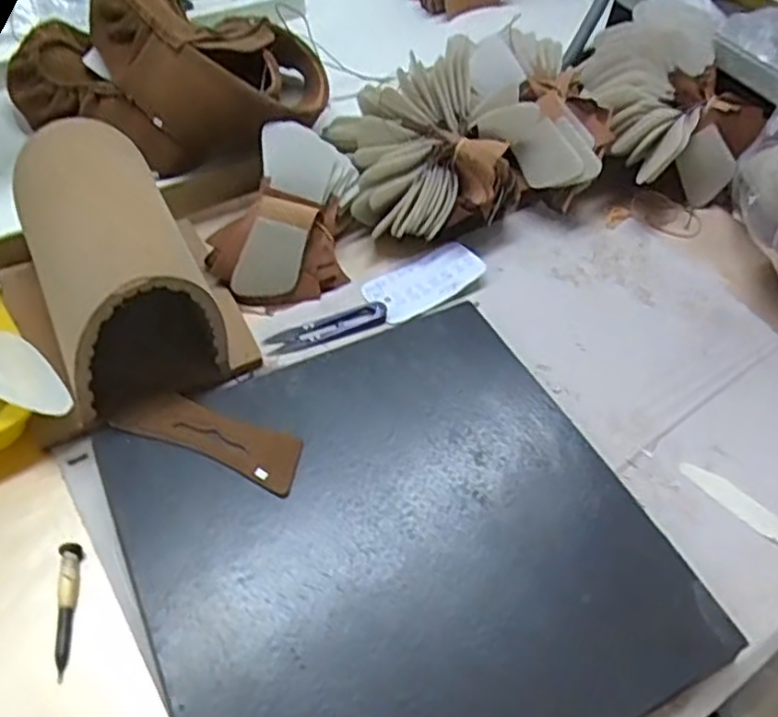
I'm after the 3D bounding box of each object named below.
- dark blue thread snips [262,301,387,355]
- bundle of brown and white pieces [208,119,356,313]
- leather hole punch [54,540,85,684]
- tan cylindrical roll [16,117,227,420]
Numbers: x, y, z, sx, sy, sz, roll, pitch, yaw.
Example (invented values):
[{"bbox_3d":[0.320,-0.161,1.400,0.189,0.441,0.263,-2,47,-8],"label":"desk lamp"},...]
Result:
[{"bbox_3d":[-0.049,-0.025,0.575,0.098,0.008,0.027,-19,56,-17],"label":"dark blue thread snips"},{"bbox_3d":[-0.079,-0.119,0.602,0.101,0.074,0.147,19,54,10],"label":"bundle of brown and white pieces"},{"bbox_3d":[-0.193,0.149,0.431,0.012,0.010,0.078,-7,54,-10],"label":"leather hole punch"},{"bbox_3d":[-0.197,-0.070,0.518,0.102,0.134,0.184,-20,57,-18],"label":"tan cylindrical roll"}]

